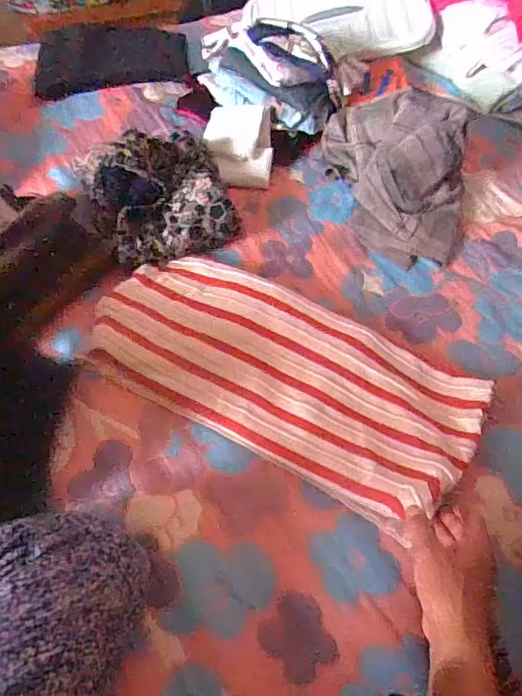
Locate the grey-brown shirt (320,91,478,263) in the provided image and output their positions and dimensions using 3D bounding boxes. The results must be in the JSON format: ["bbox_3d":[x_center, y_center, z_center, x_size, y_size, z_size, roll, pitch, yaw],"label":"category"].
[{"bbox_3d":[0.224,-0.296,0.790,0.194,0.120,0.327,-9,58,-9],"label":"grey-brown shirt"}]

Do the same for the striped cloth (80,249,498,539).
[{"bbox_3d":[0.024,0.027,0.608,0.462,0.042,0.210,25,59,13],"label":"striped cloth"}]

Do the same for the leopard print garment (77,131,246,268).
[{"bbox_3d":[-0.154,-0.237,0.733,0.204,0.095,0.224,2,57,-3],"label":"leopard print garment"}]

